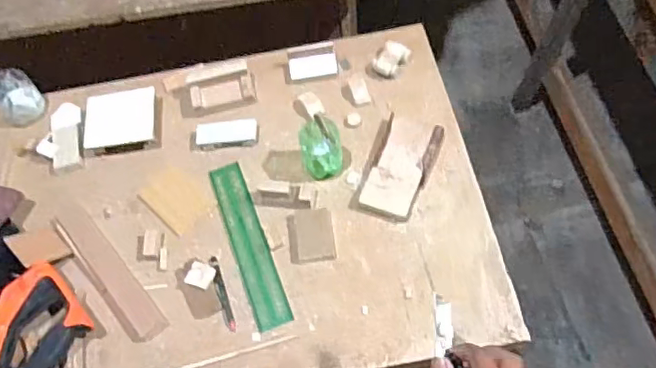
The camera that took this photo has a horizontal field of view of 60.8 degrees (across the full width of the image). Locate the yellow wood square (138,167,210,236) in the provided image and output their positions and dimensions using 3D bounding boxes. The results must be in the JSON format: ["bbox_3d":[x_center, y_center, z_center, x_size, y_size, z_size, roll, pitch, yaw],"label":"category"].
[{"bbox_3d":[-0.222,0.021,0.813,0.107,0.011,0.066,41,72,22],"label":"yellow wood square"}]

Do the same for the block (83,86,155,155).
[{"bbox_3d":[-0.314,-0.097,0.844,0.108,0.032,0.086,-5,62,2],"label":"block"}]

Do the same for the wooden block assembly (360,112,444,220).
[{"bbox_3d":[0.106,-0.026,0.790,0.077,0.019,0.158,18,65,13],"label":"wooden block assembly"}]

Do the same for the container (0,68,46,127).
[{"bbox_3d":[-0.503,-0.143,0.896,0.069,0.047,0.084,-40,66,-16],"label":"container"}]

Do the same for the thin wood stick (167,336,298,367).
[{"bbox_3d":[-0.164,0.221,0.689,0.253,0.010,0.010,-15,62,-4],"label":"thin wood stick"}]

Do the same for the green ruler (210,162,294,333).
[{"bbox_3d":[-0.108,0.077,0.764,0.046,0.004,0.251,-20,61,-7],"label":"green ruler"}]

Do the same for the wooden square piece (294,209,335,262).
[{"bbox_3d":[-0.017,0.068,0.754,0.050,0.005,0.074,-7,62,1],"label":"wooden square piece"}]

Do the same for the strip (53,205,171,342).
[{"bbox_3d":[-0.298,0.115,0.755,0.044,0.006,0.232,-39,66,-15],"label":"strip"}]

